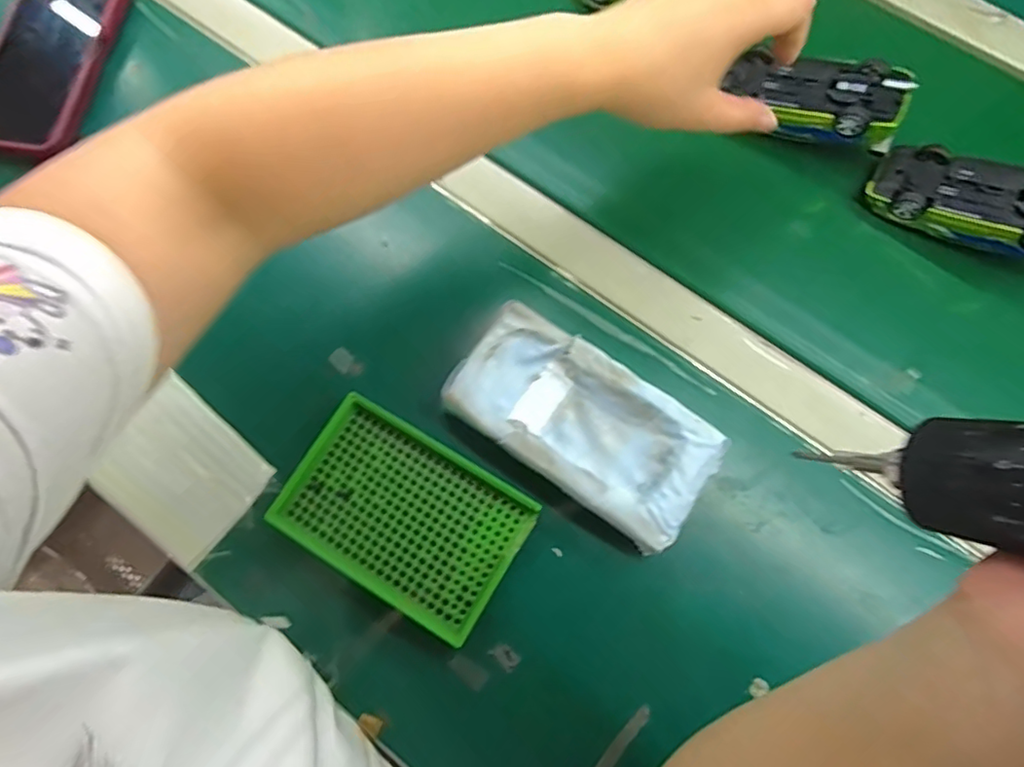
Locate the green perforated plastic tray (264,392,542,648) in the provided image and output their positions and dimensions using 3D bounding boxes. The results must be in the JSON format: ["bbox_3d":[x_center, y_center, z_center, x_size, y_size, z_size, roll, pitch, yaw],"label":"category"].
[{"bbox_3d":[-0.065,0.079,0.344,0.136,0.016,0.092,30,77,8],"label":"green perforated plastic tray"}]

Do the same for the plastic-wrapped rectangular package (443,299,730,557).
[{"bbox_3d":[0.043,0.025,0.350,0.158,0.028,0.081,34,78,9],"label":"plastic-wrapped rectangular package"}]

